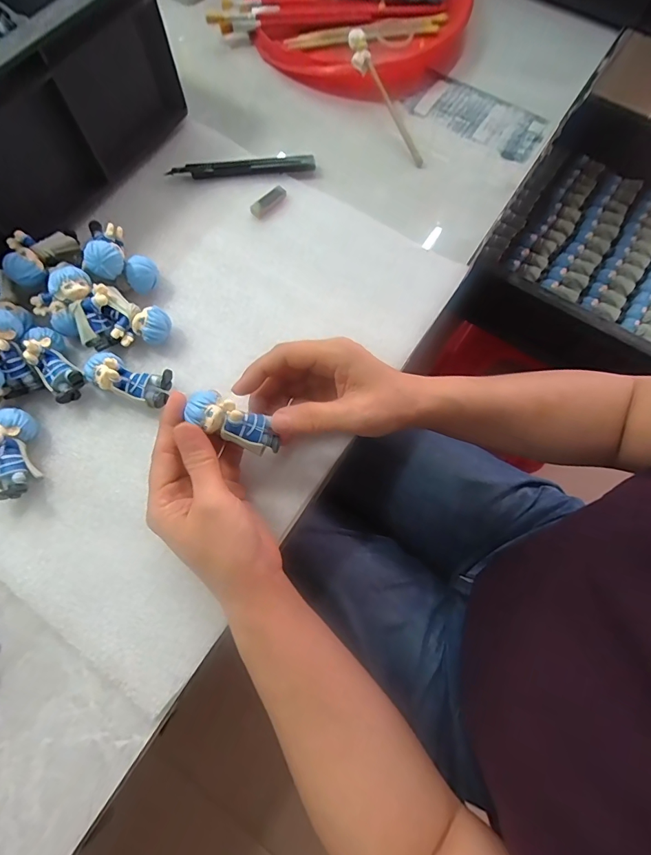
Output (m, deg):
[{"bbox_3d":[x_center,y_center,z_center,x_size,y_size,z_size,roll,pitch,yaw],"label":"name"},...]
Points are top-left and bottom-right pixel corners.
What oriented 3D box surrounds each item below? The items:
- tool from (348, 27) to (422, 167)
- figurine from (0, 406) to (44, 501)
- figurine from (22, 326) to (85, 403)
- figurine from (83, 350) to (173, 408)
[{"bbox_3d":[0.061,-0.320,0.406,0.014,0.024,0.138,-30,94,-12],"label":"tool"},{"bbox_3d":[-0.217,0.018,0.289,0.024,0.033,0.064,-13,70,-7],"label":"figurine"},{"bbox_3d":[-0.202,-0.049,0.306,0.025,0.022,0.061,-29,85,-12],"label":"figurine"},{"bbox_3d":[-0.145,-0.036,0.309,0.060,0.033,0.027,19,70,5],"label":"figurine"}]

